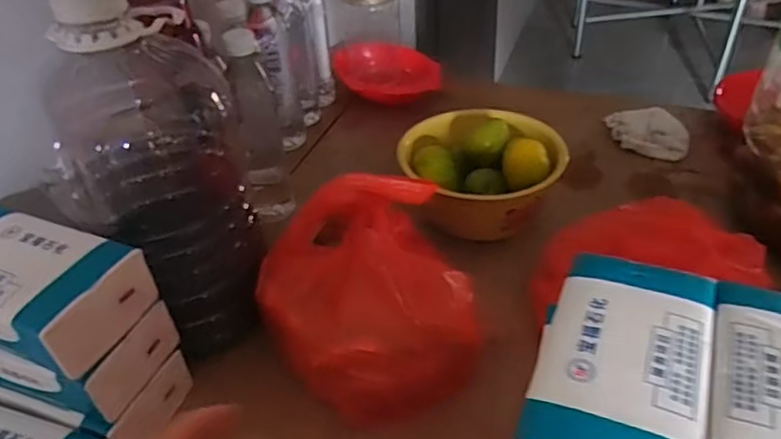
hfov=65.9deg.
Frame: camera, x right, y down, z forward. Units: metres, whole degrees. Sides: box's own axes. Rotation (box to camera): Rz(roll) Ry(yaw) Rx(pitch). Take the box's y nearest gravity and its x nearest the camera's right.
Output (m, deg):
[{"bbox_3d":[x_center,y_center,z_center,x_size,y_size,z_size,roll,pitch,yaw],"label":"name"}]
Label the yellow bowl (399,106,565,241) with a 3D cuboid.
[{"bbox_3d":[0.106,-0.053,0.704,0.184,0.096,0.163,5,38,12],"label":"yellow bowl"}]

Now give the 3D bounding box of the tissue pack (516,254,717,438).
[{"bbox_3d":[0.137,0.093,0.361,0.089,0.054,0.159,14,43,20],"label":"tissue pack"}]

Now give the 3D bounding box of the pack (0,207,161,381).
[{"bbox_3d":[-0.275,0.049,0.456,0.160,0.059,0.093,13,43,20],"label":"pack"}]

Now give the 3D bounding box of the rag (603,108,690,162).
[{"bbox_3d":[0.347,-0.121,0.822,0.116,0.045,0.062,17,42,26],"label":"rag"}]

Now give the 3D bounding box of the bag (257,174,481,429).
[{"bbox_3d":[-0.014,0.073,0.530,0.178,0.138,0.171,-17,39,-16],"label":"bag"}]

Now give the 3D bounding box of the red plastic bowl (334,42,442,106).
[{"bbox_3d":[-0.007,-0.238,0.989,0.154,0.057,0.154,-3,39,2],"label":"red plastic bowl"}]

